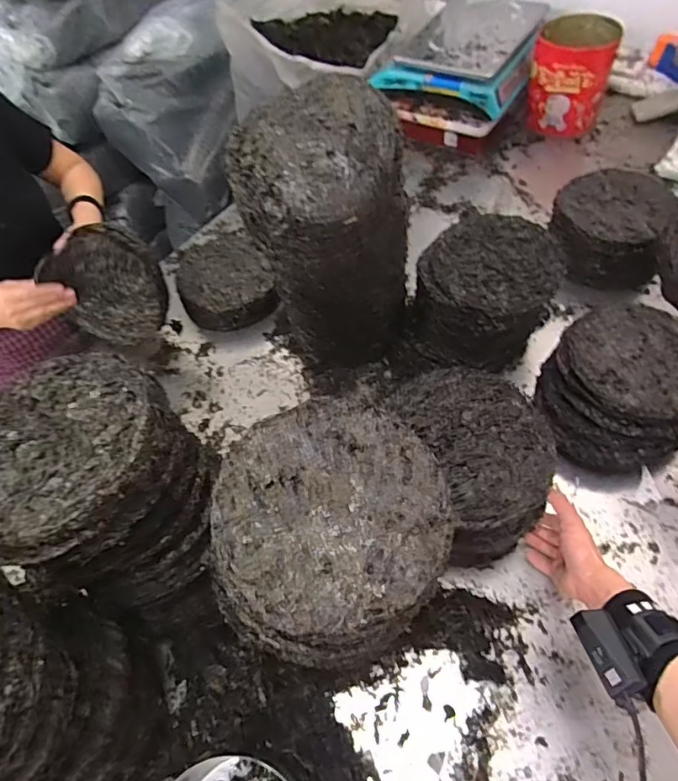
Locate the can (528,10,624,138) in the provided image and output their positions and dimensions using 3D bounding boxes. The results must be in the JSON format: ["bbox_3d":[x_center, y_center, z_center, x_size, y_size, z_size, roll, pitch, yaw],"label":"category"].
[{"bbox_3d":[0.512,-0.694,1.138,0.165,0.187,0.144,14,59,16],"label":"can"}]

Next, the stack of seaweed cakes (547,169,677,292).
[{"bbox_3d":[0.497,-0.298,0.950,0.199,0.115,0.228,16,60,17],"label":"stack of seaweed cakes"}]

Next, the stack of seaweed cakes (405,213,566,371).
[{"bbox_3d":[0.238,-0.157,0.841,0.202,0.146,0.224,30,65,23],"label":"stack of seaweed cakes"}]

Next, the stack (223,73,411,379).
[{"bbox_3d":[-0.004,-0.189,0.726,0.166,0.394,0.209,37,68,26],"label":"stack"}]

